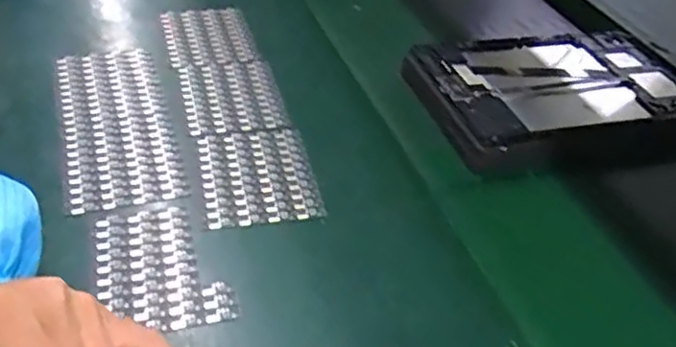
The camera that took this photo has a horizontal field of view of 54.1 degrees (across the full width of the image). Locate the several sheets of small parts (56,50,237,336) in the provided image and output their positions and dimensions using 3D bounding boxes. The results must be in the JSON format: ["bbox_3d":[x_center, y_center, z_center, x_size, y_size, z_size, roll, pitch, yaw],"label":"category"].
[{"bbox_3d":[-0.156,-0.005,0.483,0.079,0.005,0.305,-15,45,-17],"label":"several sheets of small parts"}]

